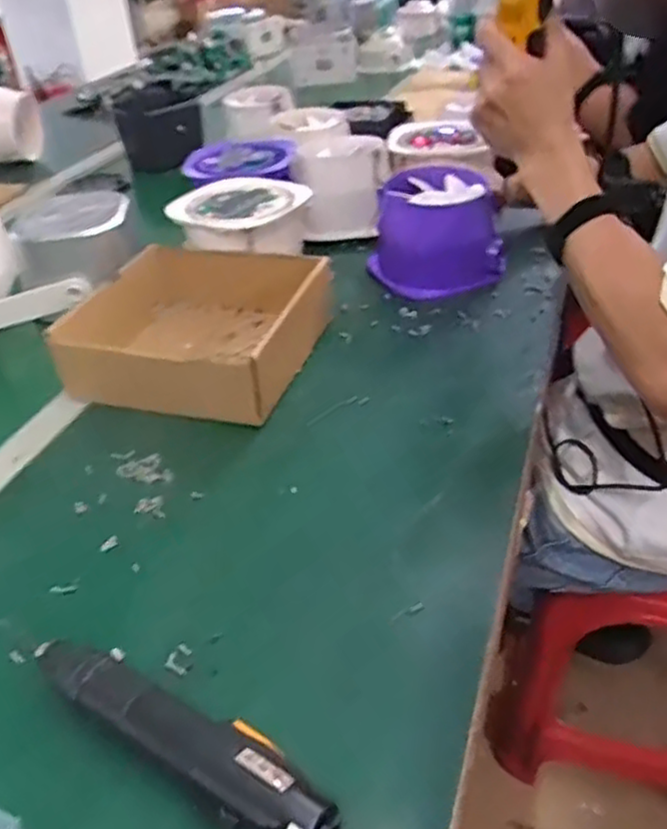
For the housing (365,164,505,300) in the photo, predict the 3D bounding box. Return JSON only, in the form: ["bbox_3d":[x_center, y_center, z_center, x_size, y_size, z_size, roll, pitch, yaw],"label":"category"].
[{"bbox_3d":[0.109,-0.205,0.793,0.131,0.098,0.127,-3,36,2],"label":"housing"}]

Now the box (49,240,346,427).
[{"bbox_3d":[-0.127,-0.084,0.688,0.206,0.067,0.196,9,38,17],"label":"box"}]

